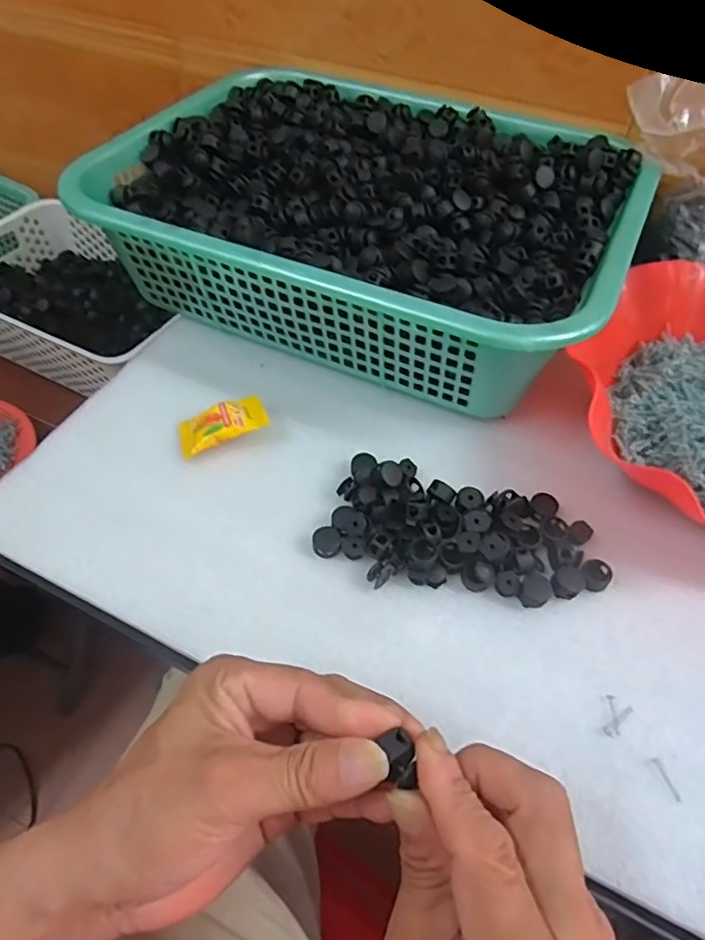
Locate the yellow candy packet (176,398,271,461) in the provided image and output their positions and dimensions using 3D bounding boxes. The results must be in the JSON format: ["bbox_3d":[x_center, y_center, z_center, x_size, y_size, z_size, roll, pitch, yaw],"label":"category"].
[{"bbox_3d":[-0.089,-0.031,0.395,0.061,0.011,0.028,-22,56,-2],"label":"yellow candy packet"}]

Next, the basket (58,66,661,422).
[{"bbox_3d":[0.013,-0.201,0.467,0.385,0.091,0.286,21,56,14],"label":"basket"}]

